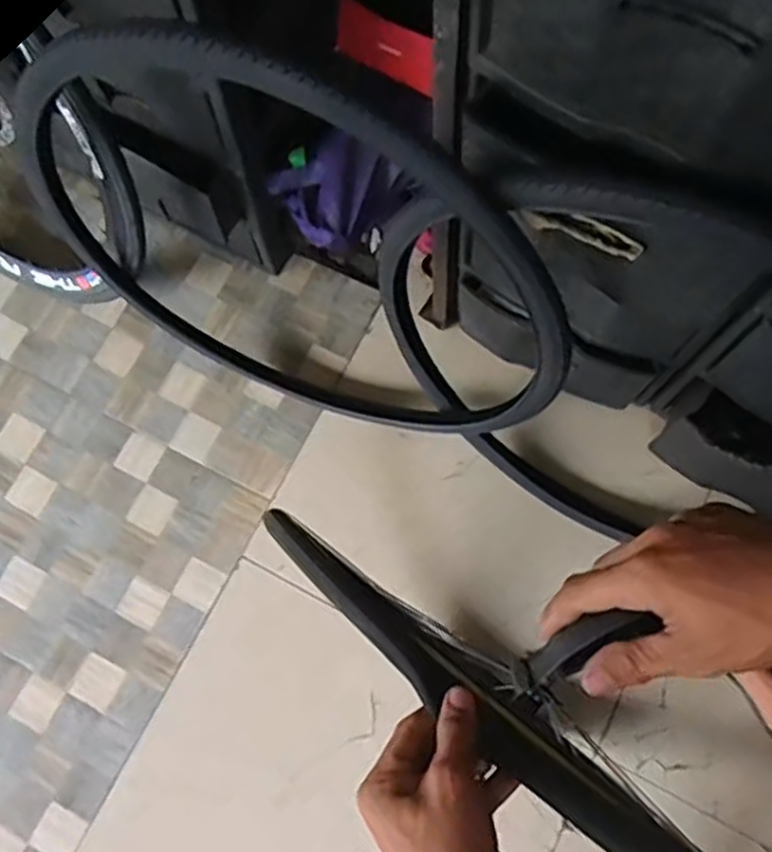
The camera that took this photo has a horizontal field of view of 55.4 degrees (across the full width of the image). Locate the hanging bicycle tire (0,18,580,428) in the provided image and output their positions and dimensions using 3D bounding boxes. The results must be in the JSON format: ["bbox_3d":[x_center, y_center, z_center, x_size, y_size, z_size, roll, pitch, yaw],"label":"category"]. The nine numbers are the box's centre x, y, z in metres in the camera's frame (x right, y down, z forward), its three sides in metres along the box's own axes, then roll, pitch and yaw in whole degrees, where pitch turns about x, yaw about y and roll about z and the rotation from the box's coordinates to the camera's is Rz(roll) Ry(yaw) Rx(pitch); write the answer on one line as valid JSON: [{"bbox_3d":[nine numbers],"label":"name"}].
[{"bbox_3d":[-0.111,-0.167,0.907,0.669,0.658,0.119,24,77,8],"label":"hanging bicycle tire"}]

